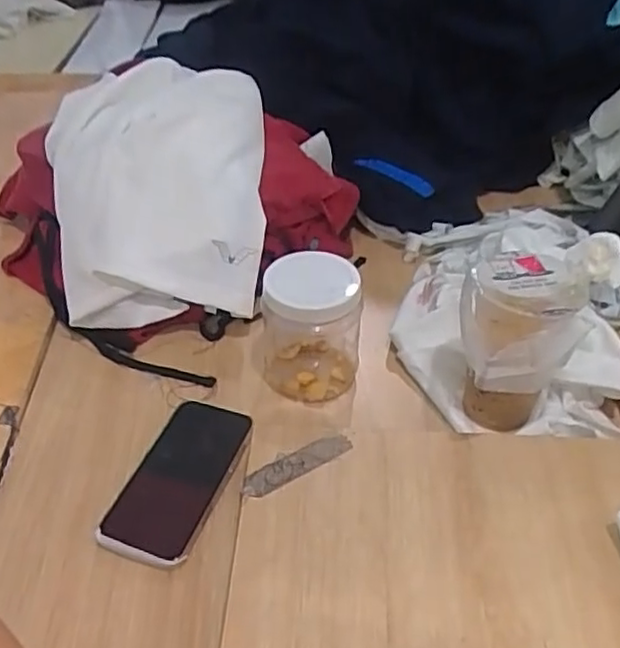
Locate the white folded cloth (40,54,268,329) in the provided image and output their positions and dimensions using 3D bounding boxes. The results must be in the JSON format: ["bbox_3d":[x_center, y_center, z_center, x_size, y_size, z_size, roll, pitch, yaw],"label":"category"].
[{"bbox_3d":[-0.178,-0.177,0.771,0.242,0.132,0.356,-1,51,-4],"label":"white folded cloth"}]

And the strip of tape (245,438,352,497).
[{"bbox_3d":[-0.010,0.117,0.547,0.098,0.005,0.024,-23,52,-24],"label":"strip of tape"}]

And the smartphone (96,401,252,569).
[{"bbox_3d":[-0.113,0.134,0.581,0.083,0.017,0.161,13,38,11],"label":"smartphone"}]

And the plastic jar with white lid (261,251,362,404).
[{"bbox_3d":[0.004,-0.004,0.662,0.100,0.123,0.109,-2,41,-4],"label":"plastic jar with white lid"}]

